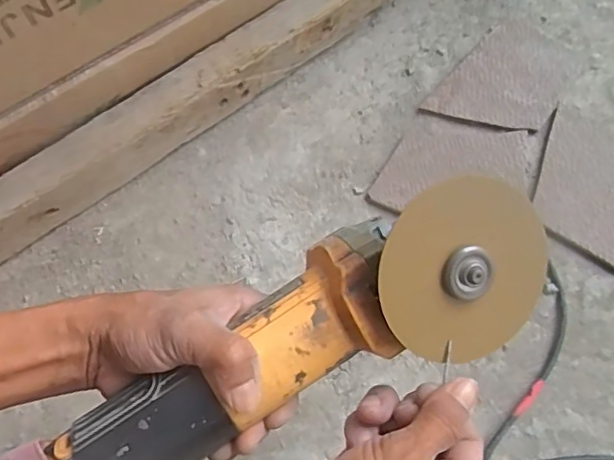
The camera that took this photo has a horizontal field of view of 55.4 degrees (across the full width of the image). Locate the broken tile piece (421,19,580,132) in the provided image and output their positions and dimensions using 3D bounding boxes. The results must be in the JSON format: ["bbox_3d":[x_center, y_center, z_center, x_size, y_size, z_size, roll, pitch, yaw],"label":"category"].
[{"bbox_3d":[0.222,-0.162,0.644,0.111,0.008,0.166,38,73,13],"label":"broken tile piece"}]

